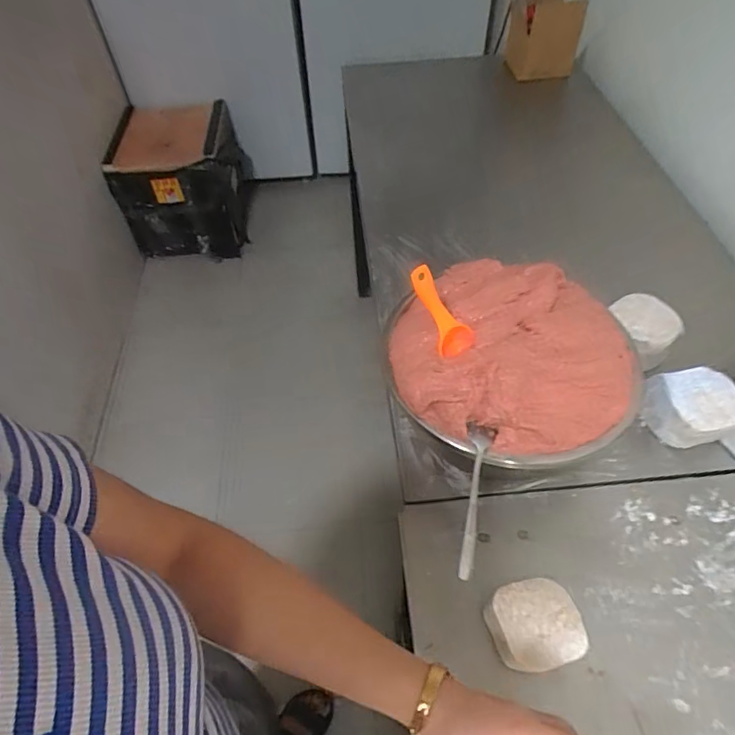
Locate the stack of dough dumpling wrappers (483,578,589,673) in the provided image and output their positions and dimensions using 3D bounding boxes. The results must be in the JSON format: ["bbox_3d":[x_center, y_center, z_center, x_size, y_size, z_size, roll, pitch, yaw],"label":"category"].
[{"bbox_3d":[0.167,0.258,0.516,0.087,0.033,0.076,-12,53,-8],"label":"stack of dough dumpling wrappers"}]

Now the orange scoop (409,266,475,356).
[{"bbox_3d":[0.072,-0.054,0.513,0.022,0.107,0.034,-1,43,44],"label":"orange scoop"}]

